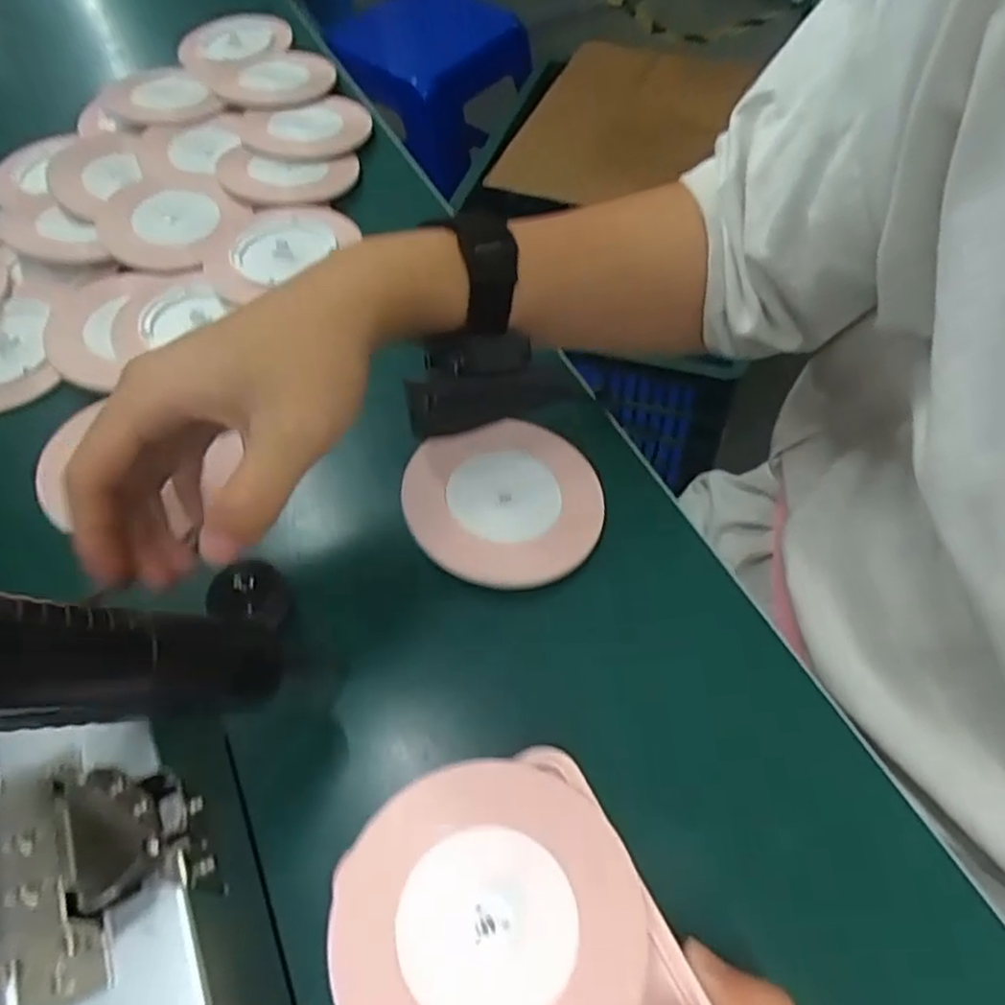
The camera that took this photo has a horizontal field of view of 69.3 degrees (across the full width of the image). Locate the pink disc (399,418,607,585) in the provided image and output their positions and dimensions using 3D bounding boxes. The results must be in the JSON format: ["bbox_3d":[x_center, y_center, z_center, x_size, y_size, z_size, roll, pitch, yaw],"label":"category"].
[{"bbox_3d":[0.001,-0.001,0.372,0.096,0.005,0.094,2,57,-3],"label":"pink disc"}]

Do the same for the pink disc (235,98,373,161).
[{"bbox_3d":[-0.154,-0.297,0.575,0.097,0.011,0.086,-27,60,-12],"label":"pink disc"}]

